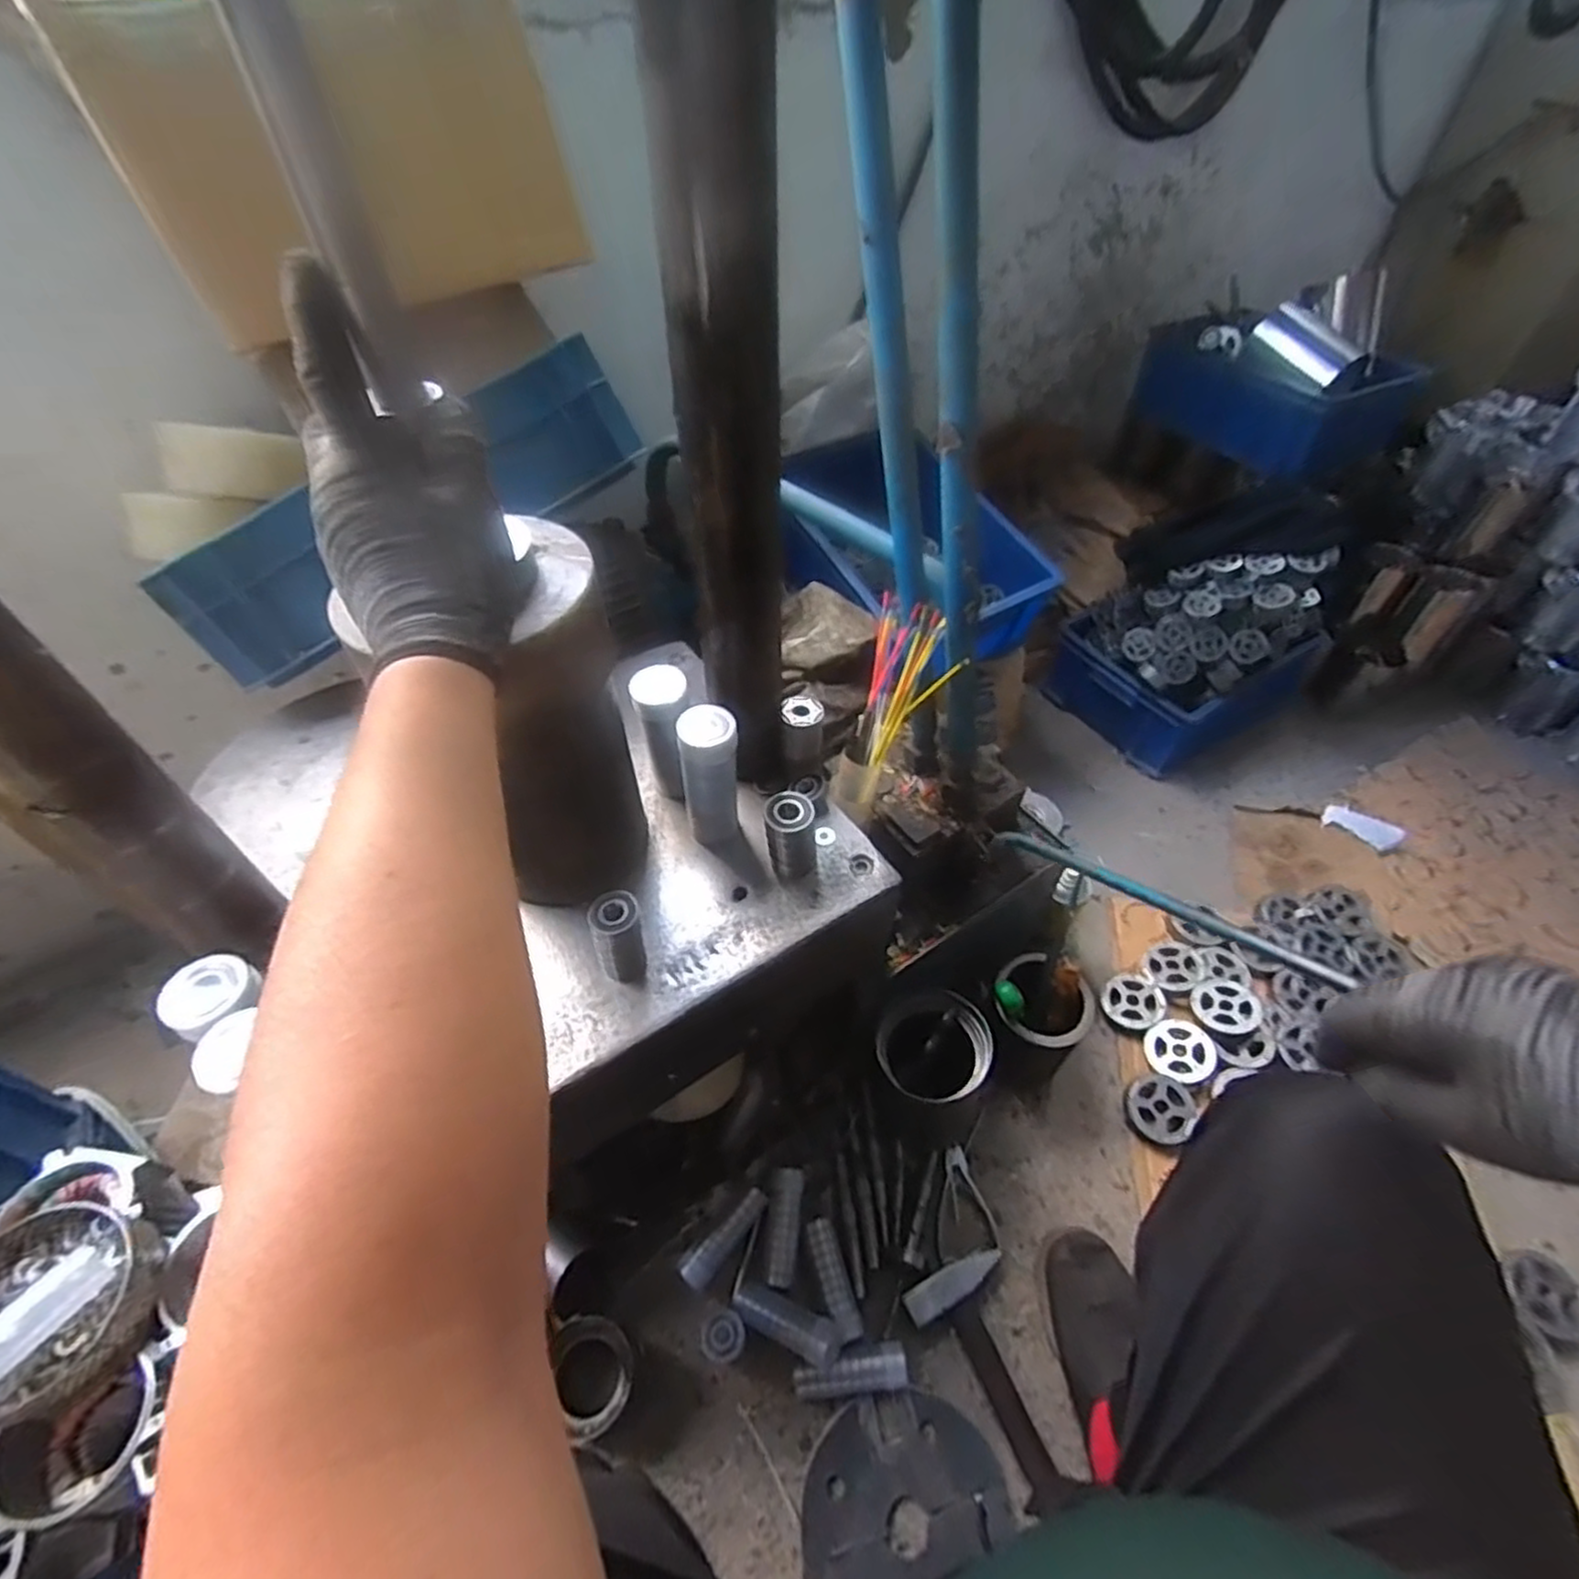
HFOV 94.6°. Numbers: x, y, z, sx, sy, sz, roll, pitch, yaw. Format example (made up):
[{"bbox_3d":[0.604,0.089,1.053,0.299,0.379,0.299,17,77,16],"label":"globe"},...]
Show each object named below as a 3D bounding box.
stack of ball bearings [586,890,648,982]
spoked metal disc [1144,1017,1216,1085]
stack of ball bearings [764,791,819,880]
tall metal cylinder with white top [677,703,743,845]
[{"bbox_3d":[-0.121,0.106,0.522,0.034,0.071,0.032,-13,50,-11],"label":"stack of ball bearings"},{"bbox_3d":[0.494,0.329,0.921,0.079,0.009,0.078,-10,52,13],"label":"spoked metal disc"},{"bbox_3d":[0.002,0.037,0.582,0.040,0.063,0.038,-1,49,-1],"label":"stack of ball bearings"},{"bbox_3d":[-0.060,-0.009,0.567,0.042,0.118,0.034,-8,49,-7],"label":"tall metal cylinder with white top"}]

